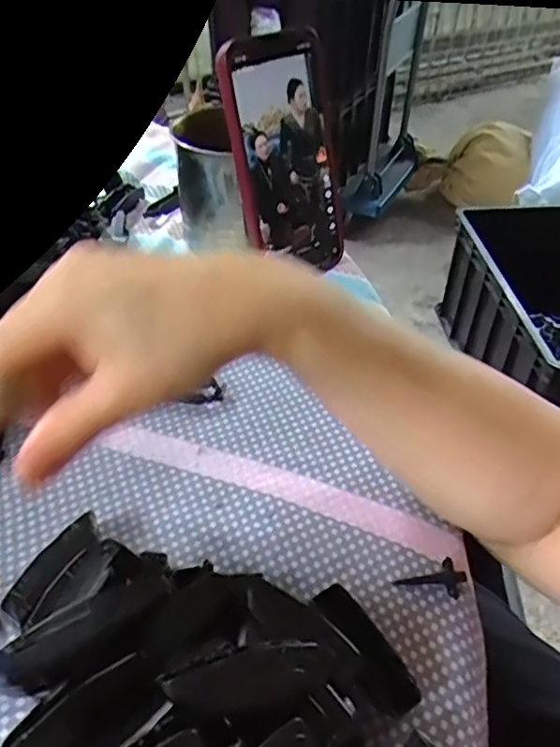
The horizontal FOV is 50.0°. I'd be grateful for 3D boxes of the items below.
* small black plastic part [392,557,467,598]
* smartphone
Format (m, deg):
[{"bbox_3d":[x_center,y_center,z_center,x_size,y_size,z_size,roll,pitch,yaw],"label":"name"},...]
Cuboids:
[{"bbox_3d":[0.069,0.095,0.276,0.032,0.006,0.017,-8,43,7],"label":"small black plastic part"},{"bbox_3d":[0.004,-0.146,0.412,0.077,0.153,0.012,-26,31,-28],"label":"smartphone"}]

